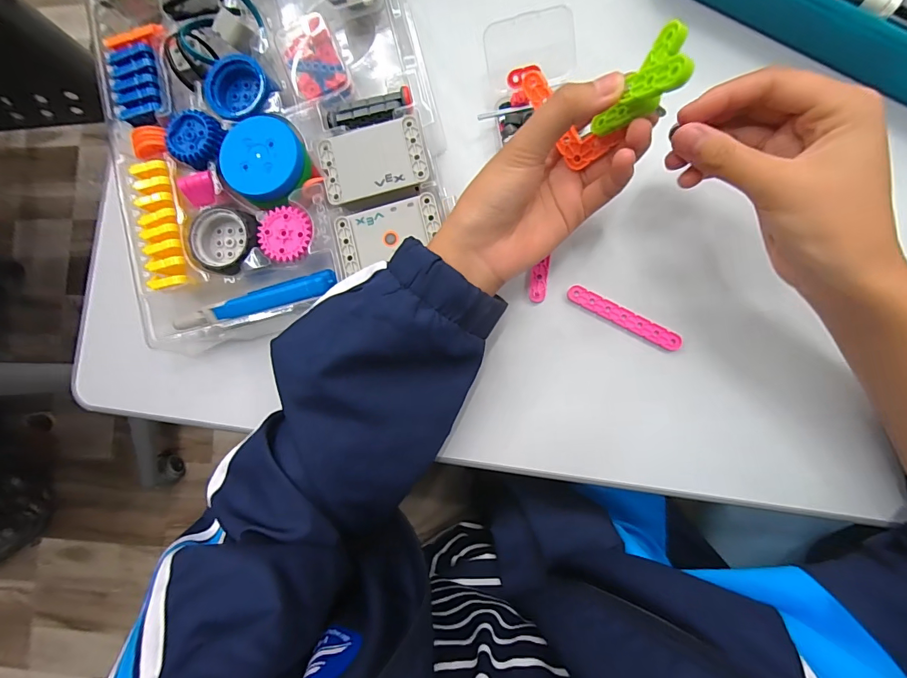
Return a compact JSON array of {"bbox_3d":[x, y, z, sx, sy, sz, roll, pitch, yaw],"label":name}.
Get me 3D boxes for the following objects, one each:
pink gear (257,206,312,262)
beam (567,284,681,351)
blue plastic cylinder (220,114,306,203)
[{"bbox_3d":[-0.124,-0.077,0.302,0.038,0.004,0.039,4,86,6],"label":"pink gear"},{"bbox_3d":[0.125,-0.016,0.304,0.086,0.006,0.013,28,88,7],"label":"beam"},{"bbox_3d":[-0.144,-0.135,0.311,0.062,0.019,0.061,22,88,7],"label":"blue plastic cylinder"}]

